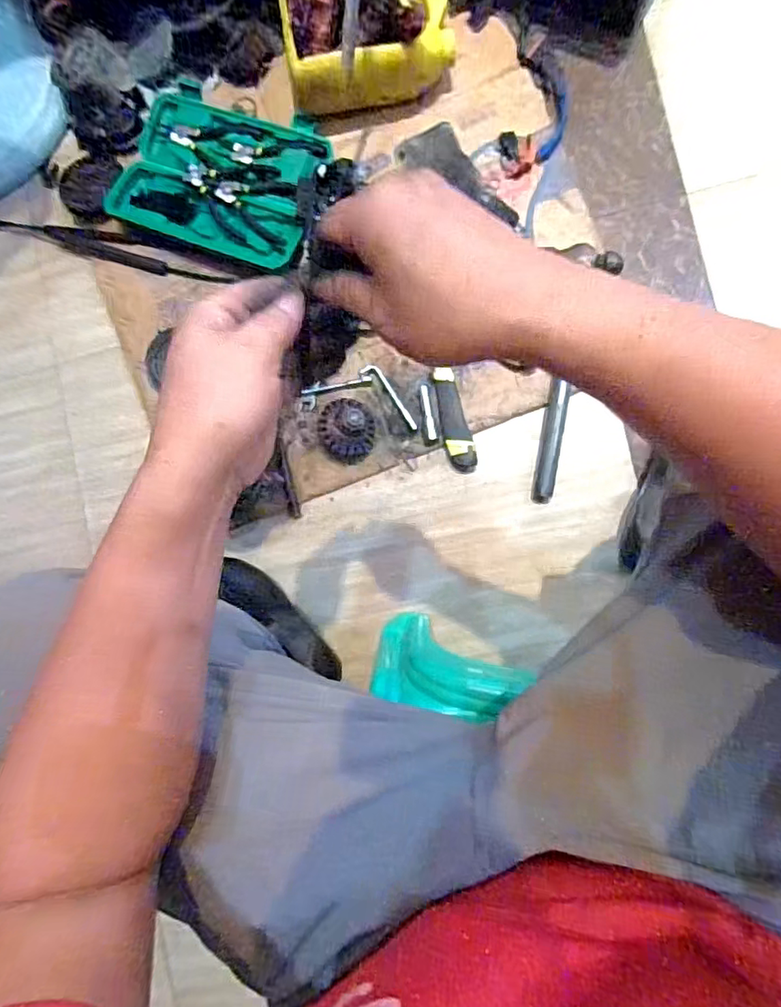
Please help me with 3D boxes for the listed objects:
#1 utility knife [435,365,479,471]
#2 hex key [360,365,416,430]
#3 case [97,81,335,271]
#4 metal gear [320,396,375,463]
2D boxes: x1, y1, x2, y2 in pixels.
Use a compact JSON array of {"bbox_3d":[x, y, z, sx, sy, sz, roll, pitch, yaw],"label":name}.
[{"bbox_3d":[0.086,-0.115,0.747,0.038,0.014,0.140,-16,86,7],"label":"utility knife"},{"bbox_3d":[0.002,-0.152,0.769,0.022,0.005,0.114,-43,84,4],"label":"hex key"},{"bbox_3d":[-0.247,-0.481,0.793,0.298,0.035,0.218,22,91,8],"label":"case"},{"bbox_3d":[-0.059,-0.100,0.750,0.073,0.056,0.088,-9,87,7],"label":"metal gear"}]

